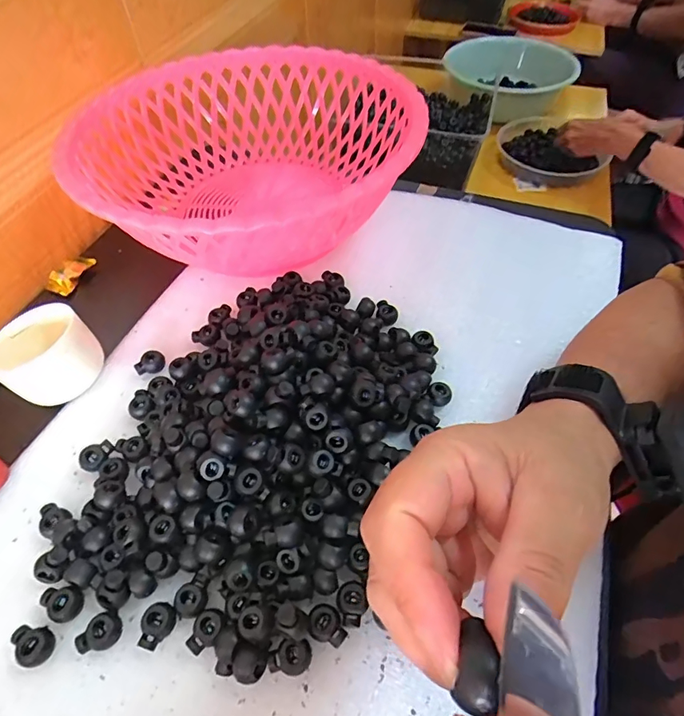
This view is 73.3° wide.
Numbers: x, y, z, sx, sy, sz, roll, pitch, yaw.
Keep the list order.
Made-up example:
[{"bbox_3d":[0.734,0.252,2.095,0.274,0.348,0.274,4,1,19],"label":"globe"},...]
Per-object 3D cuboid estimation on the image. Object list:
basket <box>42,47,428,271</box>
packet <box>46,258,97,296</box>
[{"bbox_3d":[-0.082,-0.183,0.435,0.292,0.101,0.291,-16,55,-12],"label":"basket"},{"bbox_3d":[-0.256,-0.080,0.432,0.021,0.012,0.046,15,55,11],"label":"packet"}]

